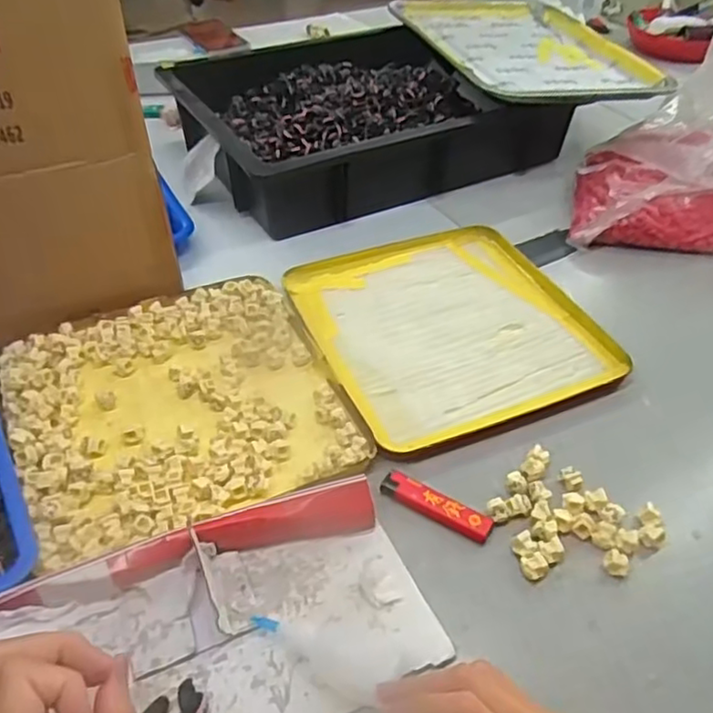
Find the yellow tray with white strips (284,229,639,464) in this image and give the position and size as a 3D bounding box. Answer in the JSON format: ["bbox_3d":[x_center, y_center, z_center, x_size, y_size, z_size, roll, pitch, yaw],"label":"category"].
[{"bbox_3d":[0.077,-0.037,0.602,0.243,0.020,0.255,-17,49,-19],"label":"yellow tray with white strips"}]

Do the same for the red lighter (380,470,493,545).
[{"bbox_3d":[0.054,0.102,0.442,0.078,0.006,0.020,25,50,20],"label":"red lighter"}]

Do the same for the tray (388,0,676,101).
[{"bbox_3d":[0.220,-0.414,0.859,0.270,0.030,0.346,-13,45,-15],"label":"tray"}]

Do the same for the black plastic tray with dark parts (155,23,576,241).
[{"bbox_3d":[0.007,-0.302,0.794,0.396,0.080,0.291,-23,49,-24],"label":"black plastic tray with dark parts"}]

